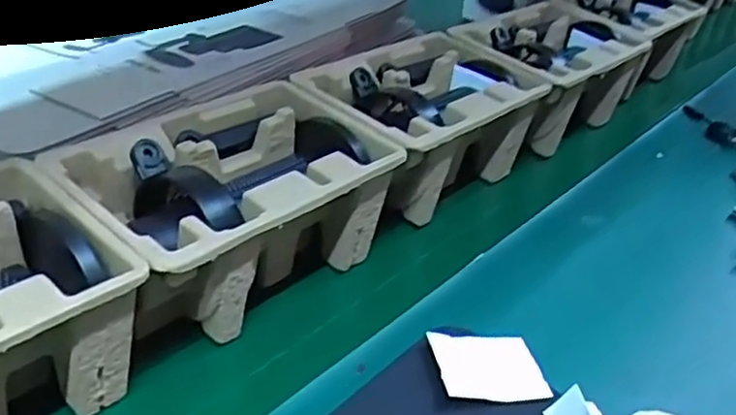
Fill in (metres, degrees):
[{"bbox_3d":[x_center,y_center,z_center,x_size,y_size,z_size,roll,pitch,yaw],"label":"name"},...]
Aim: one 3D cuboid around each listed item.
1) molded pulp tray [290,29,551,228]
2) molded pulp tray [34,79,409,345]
[{"bbox_3d":[0.047,-0.076,0.694,0.151,0.110,0.227,32,40,27],"label":"molded pulp tray"},{"bbox_3d":[-0.096,0.005,0.540,0.161,0.106,0.222,35,41,30],"label":"molded pulp tray"}]

